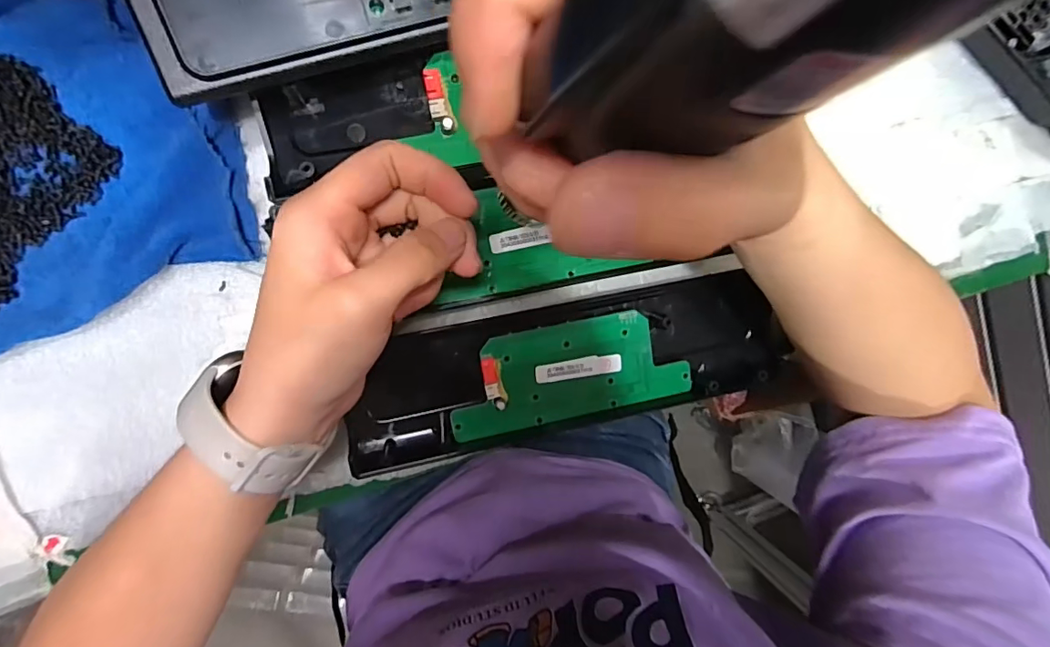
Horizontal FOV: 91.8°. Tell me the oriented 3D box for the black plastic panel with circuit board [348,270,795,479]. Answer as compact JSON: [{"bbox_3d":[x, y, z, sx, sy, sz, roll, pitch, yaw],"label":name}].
[{"bbox_3d":[0.028,0.022,0.287,0.247,0.019,0.068,-12,97,-8],"label":"black plastic panel with circuit board"}]

